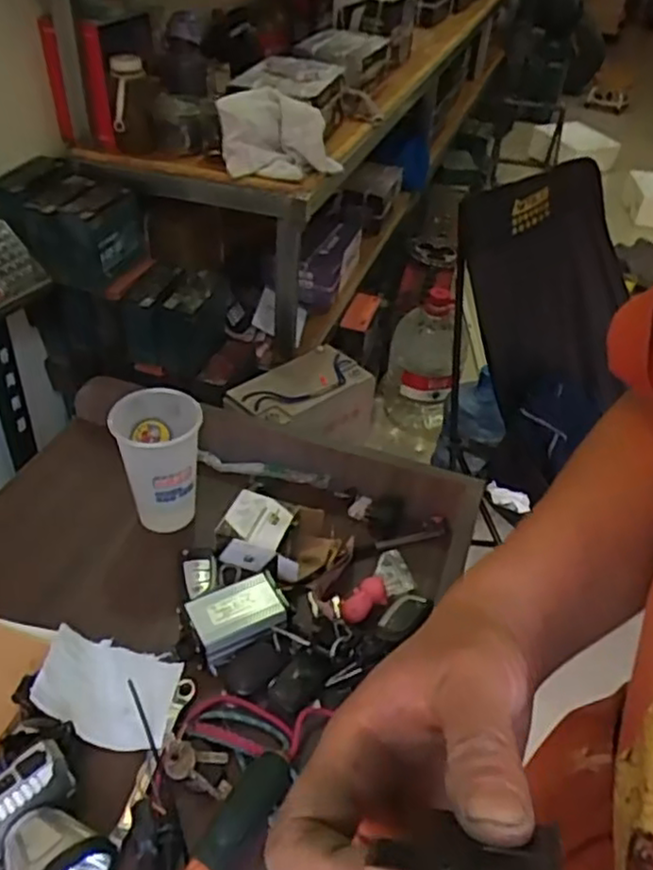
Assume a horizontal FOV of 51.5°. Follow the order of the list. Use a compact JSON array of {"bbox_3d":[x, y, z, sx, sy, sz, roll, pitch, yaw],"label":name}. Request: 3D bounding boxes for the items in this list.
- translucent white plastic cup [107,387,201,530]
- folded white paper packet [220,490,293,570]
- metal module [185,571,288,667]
[{"bbox_3d":[-0.167,0.030,0.686,0.076,0.134,0.077,3,41,-2],"label":"translucent white plastic cup"},{"bbox_3d":[-0.071,0.098,0.687,0.060,0.034,0.066,14,42,11],"label":"folded white paper packet"},{"bbox_3d":[-0.081,0.162,0.613,0.081,0.029,0.053,-19,46,-25],"label":"metal module"}]

